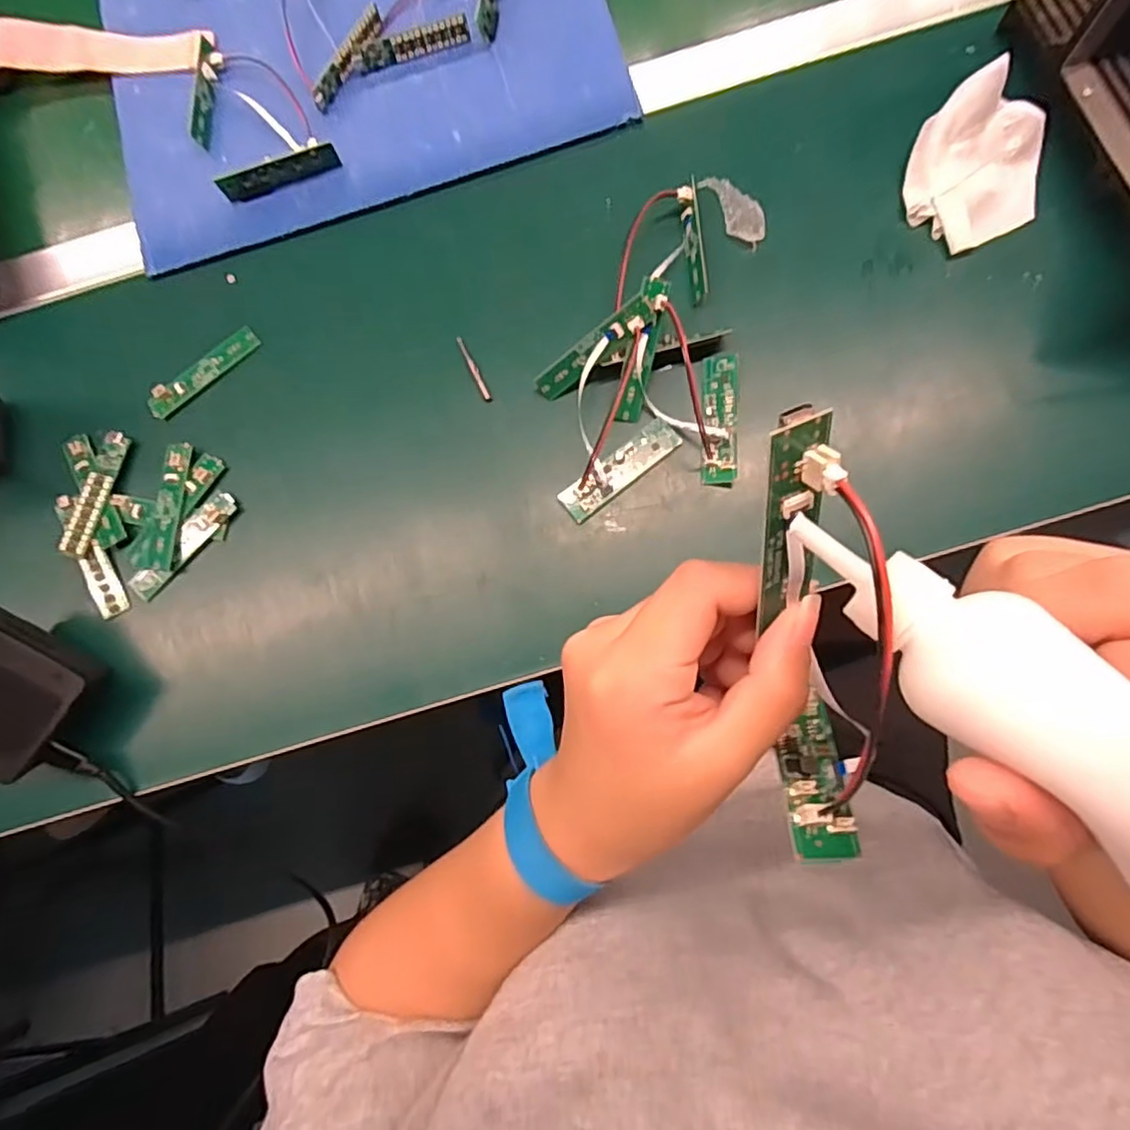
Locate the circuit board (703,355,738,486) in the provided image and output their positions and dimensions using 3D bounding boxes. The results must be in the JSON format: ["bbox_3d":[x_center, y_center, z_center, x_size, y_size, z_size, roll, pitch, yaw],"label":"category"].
[{"bbox_3d":[0.097,-0.092,0.391,0.021,0.006,0.082,2,82,4],"label":"circuit board"}]

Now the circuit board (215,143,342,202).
[{"bbox_3d":[-0.195,-0.268,0.427,0.081,0.016,0.006,-17,50,2],"label":"circuit board"}]

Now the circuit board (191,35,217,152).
[{"bbox_3d":[-0.258,-0.338,0.447,0.013,0.013,0.084,-3,82,3],"label":"circuit board"}]

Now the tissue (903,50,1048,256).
[{"bbox_3d":[0.263,-0.253,0.393,0.086,0.041,0.091,37,86,7],"label":"tissue"}]

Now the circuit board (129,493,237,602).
[{"bbox_3d":[-0.246,-0.012,0.404,0.017,0.006,0.085,43,86,8],"label":"circuit board"}]

